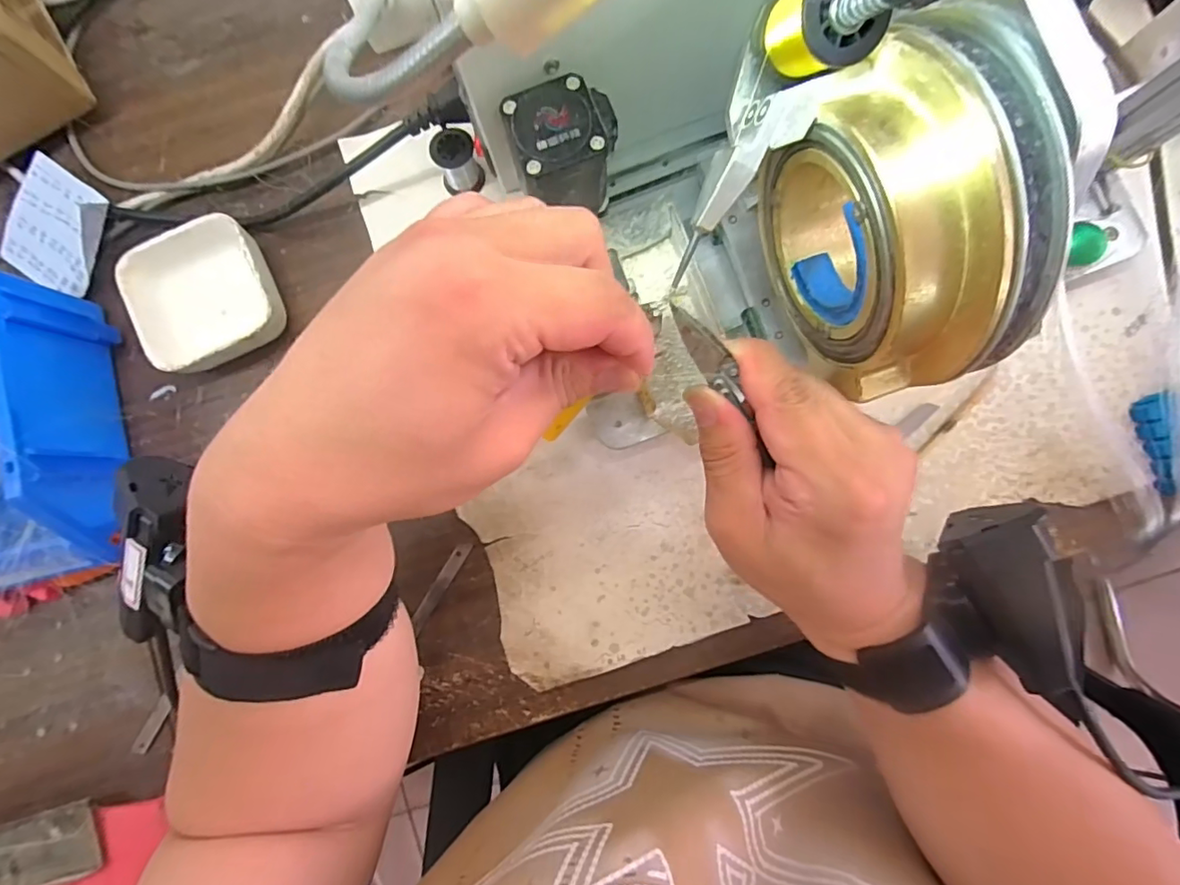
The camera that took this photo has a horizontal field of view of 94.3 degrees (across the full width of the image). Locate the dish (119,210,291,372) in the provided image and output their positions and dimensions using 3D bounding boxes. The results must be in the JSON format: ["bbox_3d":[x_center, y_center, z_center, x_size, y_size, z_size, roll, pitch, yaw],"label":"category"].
[{"bbox_3d":[-0.243,-0.092,0.349,0.086,0.029,0.084,-28,86,1],"label":"dish"}]

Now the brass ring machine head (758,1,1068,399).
[{"bbox_3d":[0.104,-0.069,0.191,0.055,0.094,0.103,-25,86,0],"label":"brass ring machine head"}]

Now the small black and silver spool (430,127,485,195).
[{"bbox_3d":[-0.084,-0.179,0.350,0.026,0.032,0.024,0,87,3],"label":"small black and silver spool"}]

